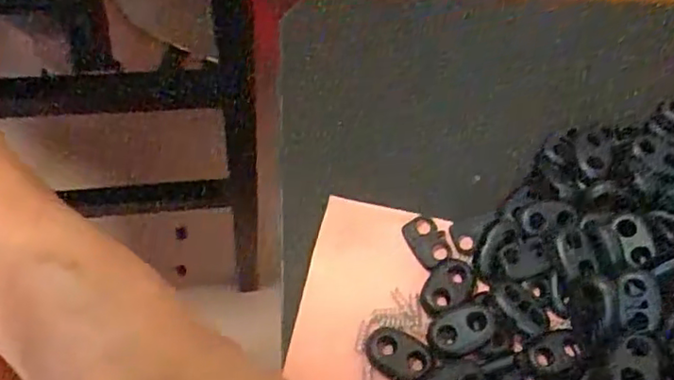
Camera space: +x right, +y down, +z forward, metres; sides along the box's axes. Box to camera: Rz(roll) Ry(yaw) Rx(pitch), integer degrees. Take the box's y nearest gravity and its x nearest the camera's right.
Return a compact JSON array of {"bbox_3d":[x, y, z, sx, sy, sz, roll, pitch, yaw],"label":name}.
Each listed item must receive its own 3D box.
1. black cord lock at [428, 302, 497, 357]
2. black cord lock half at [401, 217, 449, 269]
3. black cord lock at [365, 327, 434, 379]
[{"bbox_3d":[0.040,0.043,0.199,0.021,0.004,0.014,-19,59,-15],"label":"black cord lock"},{"bbox_3d":[0.031,0.018,0.217,0.013,0.004,0.017,-28,62,-20],"label":"black cord lock half"},{"bbox_3d":[0.019,0.051,0.197,0.021,0.004,0.015,28,59,15],"label":"black cord lock"}]

